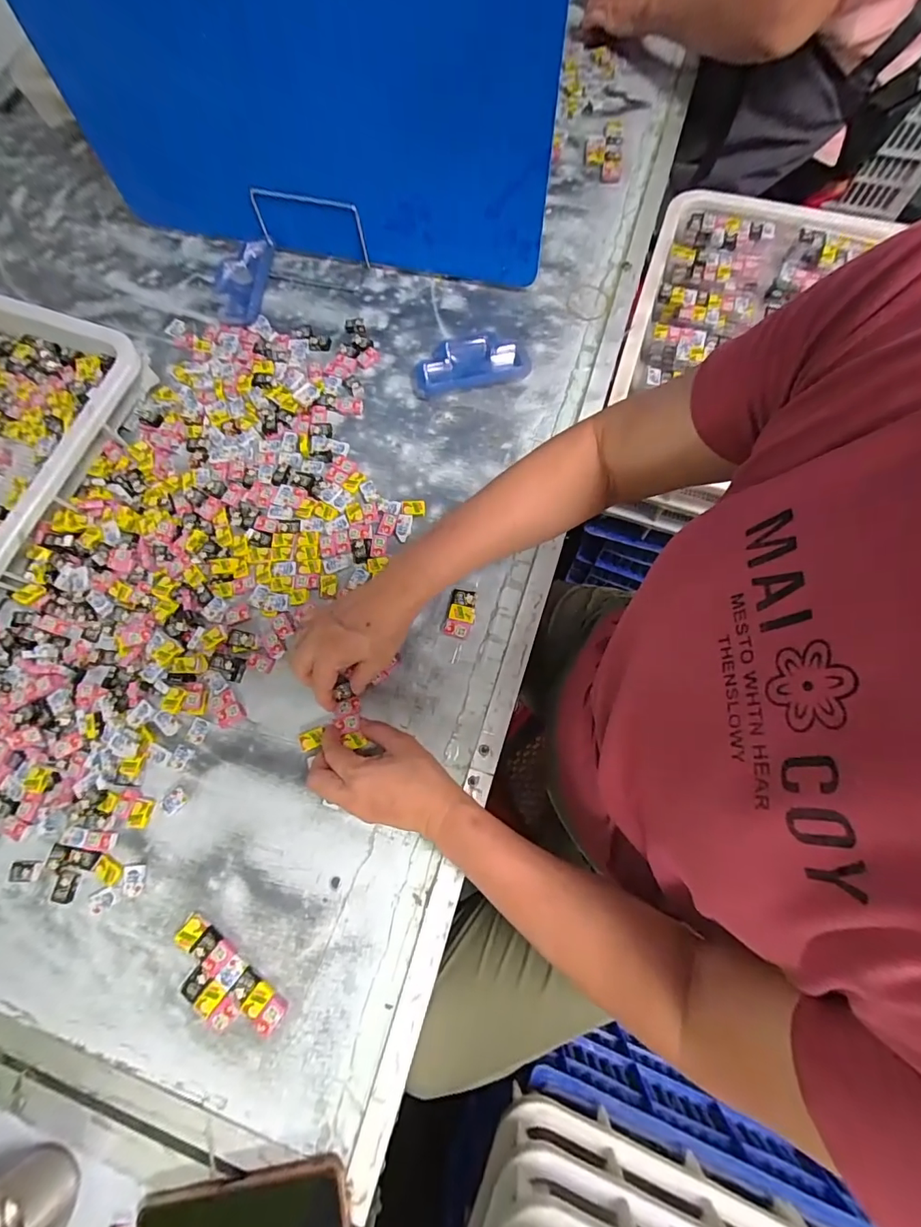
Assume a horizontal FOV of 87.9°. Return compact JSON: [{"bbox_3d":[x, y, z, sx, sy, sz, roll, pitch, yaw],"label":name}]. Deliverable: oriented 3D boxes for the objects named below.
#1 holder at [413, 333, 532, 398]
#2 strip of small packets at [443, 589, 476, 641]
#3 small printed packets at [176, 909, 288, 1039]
[{"bbox_3d":[0.011,-0.318,0.602,0.144,0.017,0.075,-12,73,-1],"label":"holder"},{"bbox_3d":[0.001,0.000,0.511,0.028,0.010,0.051,12,74,6],"label":"strip of small packets"},{"bbox_3d":[-0.214,0.331,0.426,0.120,0.012,0.054,38,78,12],"label":"small printed packets"}]

